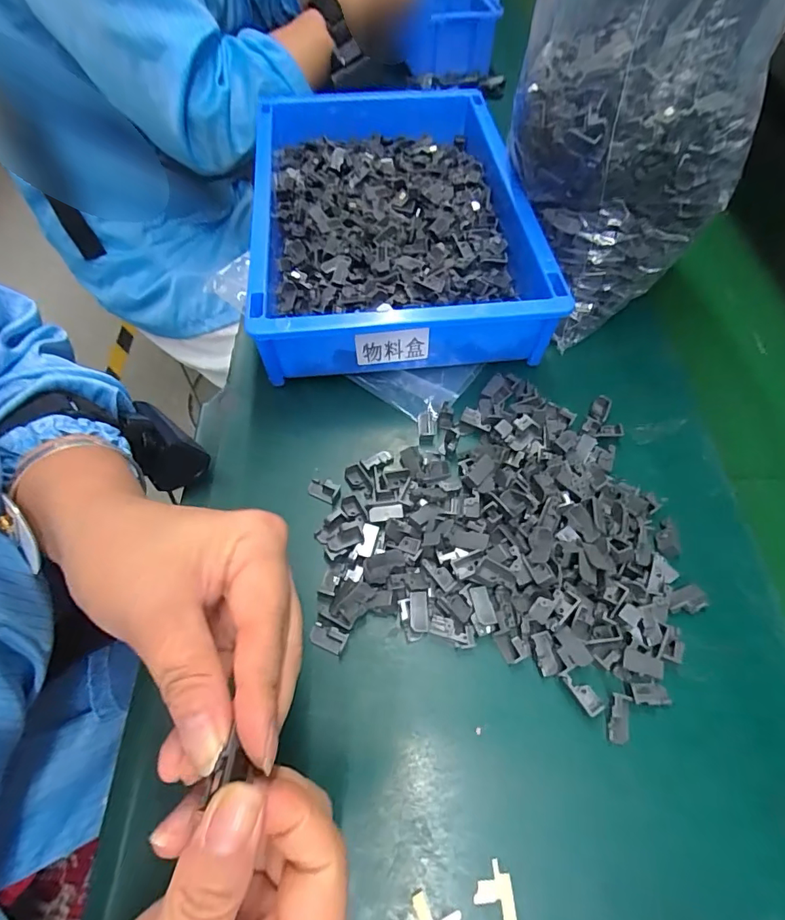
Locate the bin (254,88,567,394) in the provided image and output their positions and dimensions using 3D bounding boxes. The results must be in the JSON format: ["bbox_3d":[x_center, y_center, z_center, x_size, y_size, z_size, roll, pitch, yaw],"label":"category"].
[{"bbox_3d":[-0.003,-0.200,0.402,0.202,0.071,0.312,-4,59,-6],"label":"bin"}]

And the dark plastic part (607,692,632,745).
[{"bbox_3d":[0.115,0.130,0.240,0.010,0.004,0.023,13,75,7],"label":"dark plastic part"}]

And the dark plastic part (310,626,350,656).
[{"bbox_3d":[-0.036,0.098,0.261,0.021,0.011,0.011,20,60,8],"label":"dark plastic part"}]

